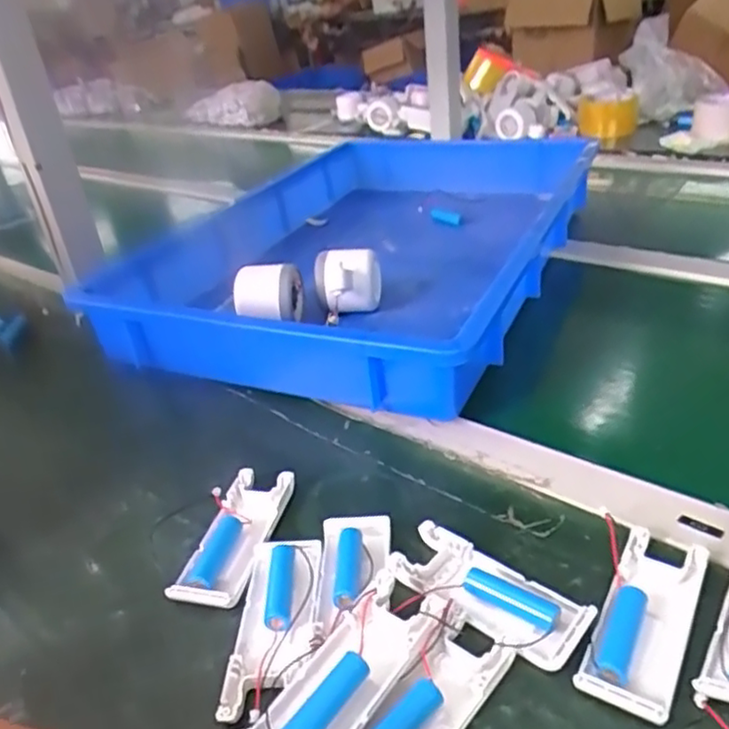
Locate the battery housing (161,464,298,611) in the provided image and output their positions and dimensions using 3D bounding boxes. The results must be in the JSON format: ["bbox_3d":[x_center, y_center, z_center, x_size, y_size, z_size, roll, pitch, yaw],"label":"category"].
[{"bbox_3d":[-0.078,0.104,0.404,0.038,0.016,0.100,3,32,16],"label":"battery housing"}]

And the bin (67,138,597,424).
[{"bbox_3d":[0.028,-0.150,0.743,0.384,0.086,0.622,9,34,25],"label":"bin"}]

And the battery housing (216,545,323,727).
[{"bbox_3d":[-0.046,0.135,0.344,0.043,0.019,0.101,-6,31,2],"label":"battery housing"}]

